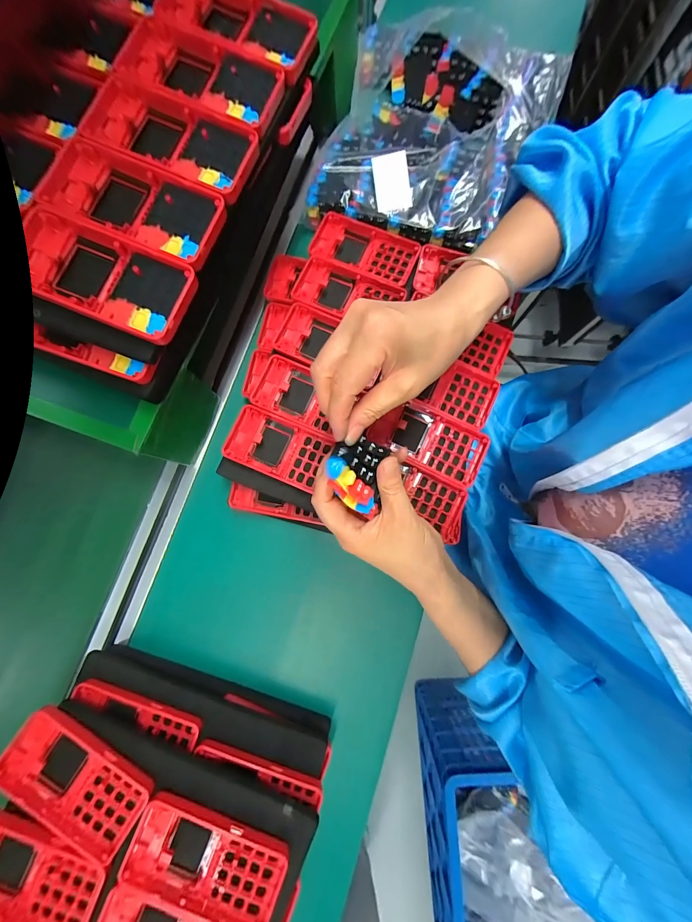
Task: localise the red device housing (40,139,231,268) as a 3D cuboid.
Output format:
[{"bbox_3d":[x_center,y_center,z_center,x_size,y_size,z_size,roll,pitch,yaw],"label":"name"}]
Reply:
[{"bbox_3d":[-0.158,-0.193,0.243,0.123,0.016,0.065,21,81,4],"label":"red device housing"}]

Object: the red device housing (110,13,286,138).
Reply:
[{"bbox_3d":[-0.117,-0.310,0.262,0.125,0.016,0.062,22,81,5],"label":"red device housing"}]

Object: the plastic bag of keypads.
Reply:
[{"bbox_3d":[0.117,-0.431,0.427,0.274,0.045,0.346,18,81,4],"label":"plastic bag of keypads"}]

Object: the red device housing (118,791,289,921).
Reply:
[{"bbox_3d":[-0.113,0.324,0.261,0.124,0.014,0.064,21,81,5],"label":"red device housing"}]

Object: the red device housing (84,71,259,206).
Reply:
[{"bbox_3d":[-0.139,-0.253,0.253,0.133,0.015,0.066,23,82,5],"label":"red device housing"}]

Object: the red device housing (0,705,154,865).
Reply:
[{"bbox_3d":[-0.228,0.267,0.269,0.123,0.014,0.069,30,82,6],"label":"red device housing"}]

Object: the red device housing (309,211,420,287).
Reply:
[{"bbox_3d":[0.020,-0.250,0.381,0.122,0.009,0.064,23,82,5],"label":"red device housing"}]

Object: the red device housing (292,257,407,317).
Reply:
[{"bbox_3d":[-0.001,-0.191,0.372,0.119,0.012,0.062,24,82,5],"label":"red device housing"}]

